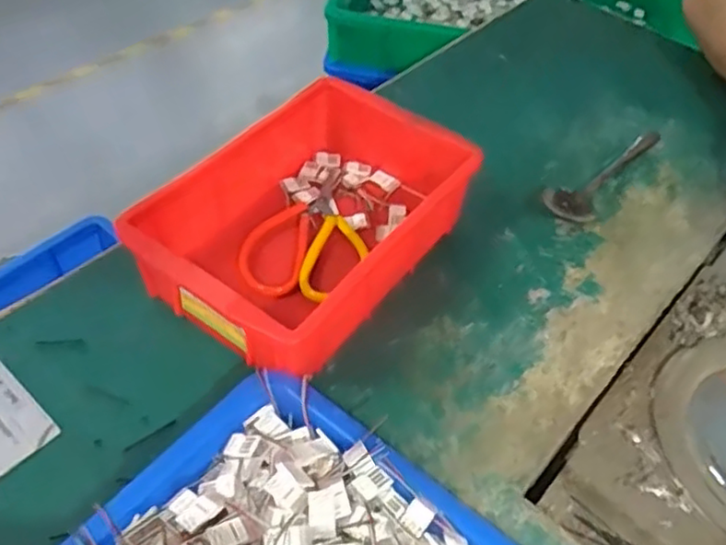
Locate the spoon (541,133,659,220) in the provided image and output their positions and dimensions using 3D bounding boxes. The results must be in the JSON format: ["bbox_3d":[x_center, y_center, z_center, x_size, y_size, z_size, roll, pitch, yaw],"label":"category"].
[{"bbox_3d":[0.187,-0.073,0.490,0.141,0.010,0.033,-31,58,-26],"label":"spoon"}]

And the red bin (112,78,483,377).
[{"bbox_3d":[-0.030,-0.029,0.394,0.121,0.066,0.184,31,55,21],"label":"red bin"}]

